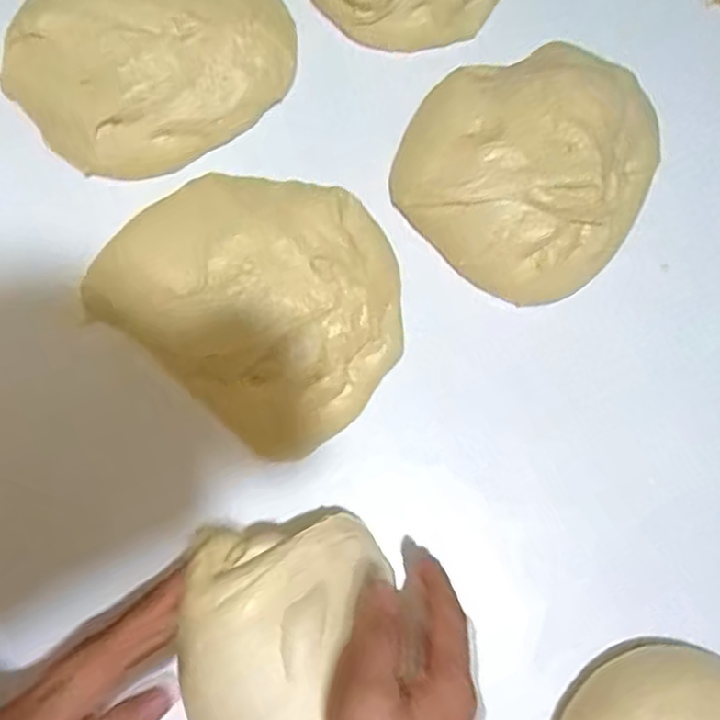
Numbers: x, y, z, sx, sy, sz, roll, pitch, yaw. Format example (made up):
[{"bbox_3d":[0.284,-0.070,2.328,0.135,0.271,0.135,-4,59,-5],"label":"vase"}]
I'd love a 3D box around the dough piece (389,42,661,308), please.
[{"bbox_3d":[0.133,-0.155,0.564,0.192,0.082,0.197,0,79,-1],"label":"dough piece"}]

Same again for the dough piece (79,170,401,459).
[{"bbox_3d":[-0.075,-0.053,0.530,0.222,0.061,0.187,40,81,6],"label":"dough piece"}]

